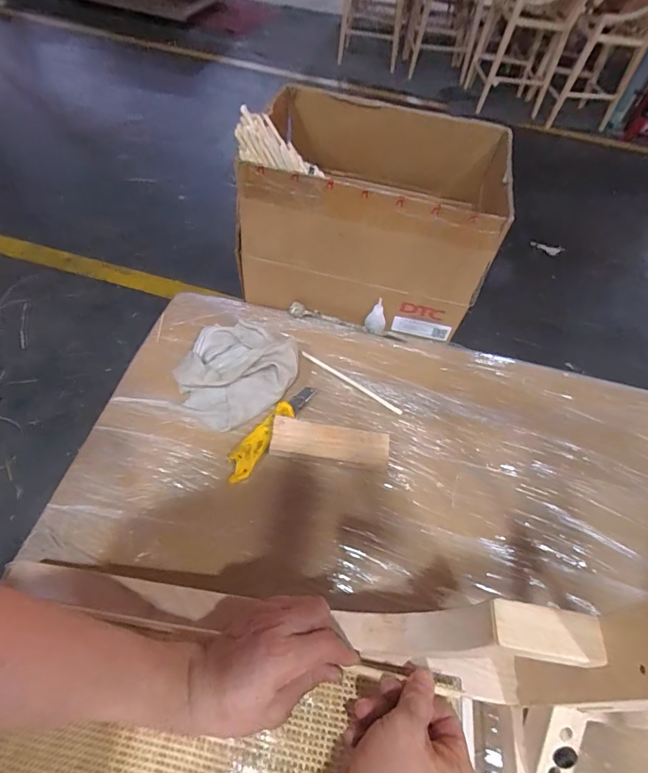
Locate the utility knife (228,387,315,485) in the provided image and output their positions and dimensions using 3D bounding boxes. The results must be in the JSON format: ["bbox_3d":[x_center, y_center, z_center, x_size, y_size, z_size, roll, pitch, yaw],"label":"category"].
[{"bbox_3d":[-0.077,0.065,0.609,0.037,0.029,0.182,33,59,17],"label":"utility knife"}]

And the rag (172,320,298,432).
[{"bbox_3d":[-0.136,-0.026,0.643,0.163,0.049,0.181,32,59,17],"label":"rag"}]

